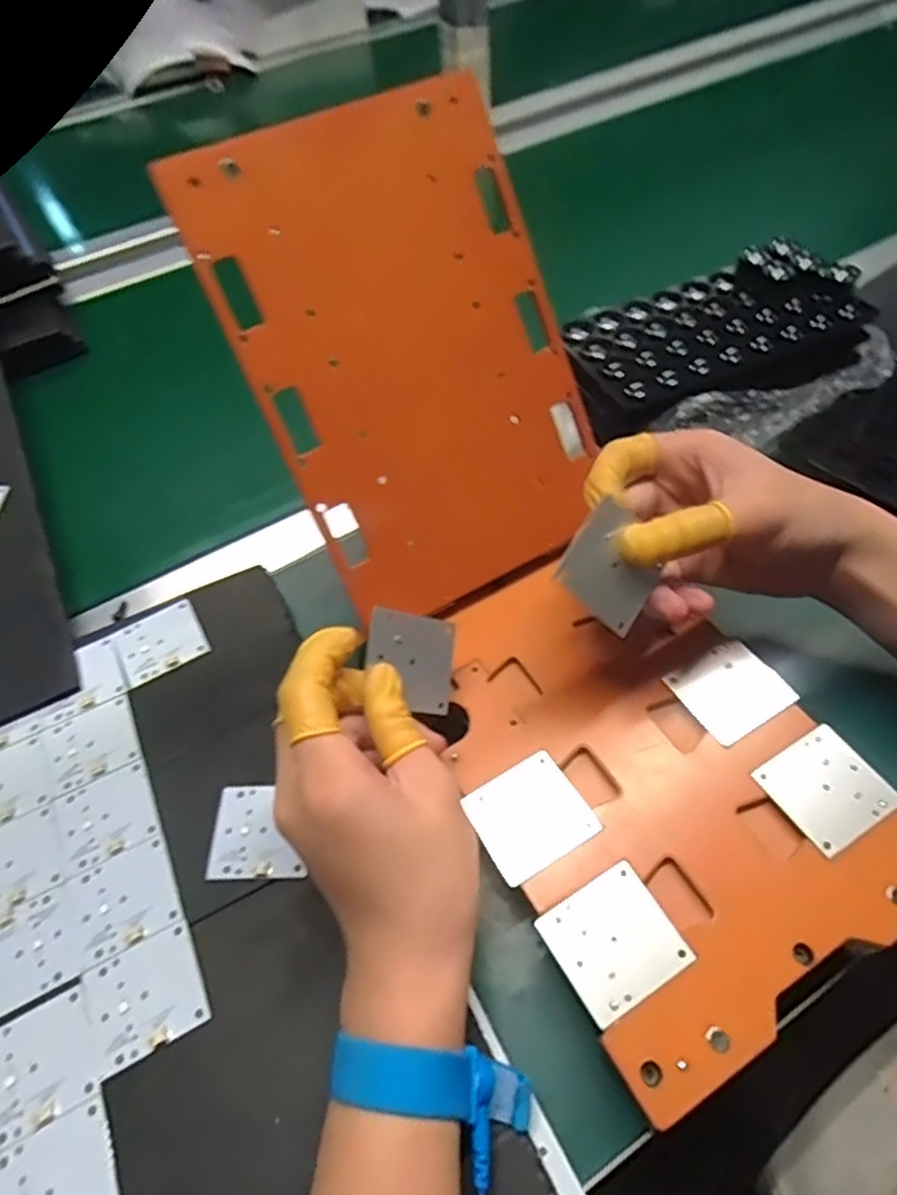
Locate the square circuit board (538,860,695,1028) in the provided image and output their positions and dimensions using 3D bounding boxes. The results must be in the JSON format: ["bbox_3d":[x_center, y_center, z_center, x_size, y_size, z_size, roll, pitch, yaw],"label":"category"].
[{"bbox_3d":[0.067,0.139,0.276,0.048,0.004,0.045,-28,56,-16],"label":"square circuit board"}]

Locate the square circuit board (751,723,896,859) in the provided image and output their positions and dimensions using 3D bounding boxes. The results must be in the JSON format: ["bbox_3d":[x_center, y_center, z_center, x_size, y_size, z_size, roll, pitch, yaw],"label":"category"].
[{"bbox_3d":[0.169,0.085,0.304,0.045,0.006,0.045,-28,56,-15],"label":"square circuit board"}]

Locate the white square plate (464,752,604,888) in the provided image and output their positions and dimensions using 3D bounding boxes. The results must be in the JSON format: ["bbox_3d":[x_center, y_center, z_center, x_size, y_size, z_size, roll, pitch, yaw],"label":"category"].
[{"bbox_3d":[0.037,0.098,0.308,0.049,0.004,0.045,-27,56,-15],"label":"white square plate"}]

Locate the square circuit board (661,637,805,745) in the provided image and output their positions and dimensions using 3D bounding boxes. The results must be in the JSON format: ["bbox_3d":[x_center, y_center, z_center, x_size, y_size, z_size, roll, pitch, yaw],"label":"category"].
[{"bbox_3d":[0.139,0.044,0.336,0.047,0.005,0.044,-27,56,-15],"label":"square circuit board"}]

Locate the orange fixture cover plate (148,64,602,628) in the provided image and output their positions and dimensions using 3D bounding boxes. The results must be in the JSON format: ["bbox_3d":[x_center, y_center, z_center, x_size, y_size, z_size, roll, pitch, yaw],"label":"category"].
[{"bbox_3d":[-0.016,-0.115,0.339,0.158,0.230,0.008,-29,20,-14],"label":"orange fixture cover plate"}]

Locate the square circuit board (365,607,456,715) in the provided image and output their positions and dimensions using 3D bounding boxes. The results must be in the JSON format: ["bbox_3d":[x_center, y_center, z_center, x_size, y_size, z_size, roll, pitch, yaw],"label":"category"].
[{"bbox_3d":[-0.017,0.030,0.315,0.043,0.004,0.044,10,85,-28],"label":"square circuit board"}]

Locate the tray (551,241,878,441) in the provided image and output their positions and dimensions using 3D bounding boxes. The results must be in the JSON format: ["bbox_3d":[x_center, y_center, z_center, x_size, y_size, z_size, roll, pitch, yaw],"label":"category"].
[{"bbox_3d":[0.180,-0.176,0.464,0.207,0.034,0.111,-21,60,-7],"label":"tray"}]

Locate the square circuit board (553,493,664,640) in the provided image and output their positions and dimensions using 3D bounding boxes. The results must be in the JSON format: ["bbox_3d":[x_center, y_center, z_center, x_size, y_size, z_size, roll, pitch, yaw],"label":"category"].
[{"bbox_3d":[0.071,-0.013,0.296,0.042,0.004,0.042,35,86,-9],"label":"square circuit board"}]

